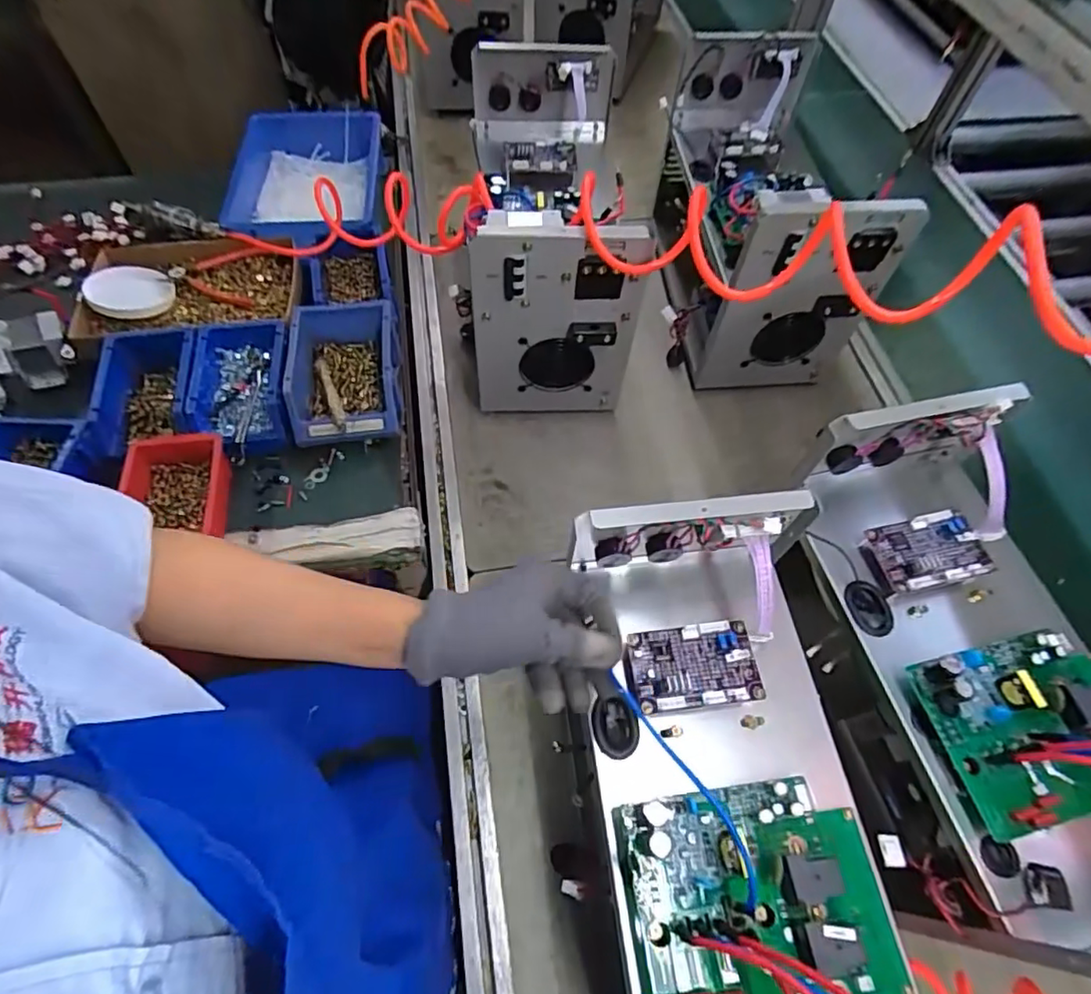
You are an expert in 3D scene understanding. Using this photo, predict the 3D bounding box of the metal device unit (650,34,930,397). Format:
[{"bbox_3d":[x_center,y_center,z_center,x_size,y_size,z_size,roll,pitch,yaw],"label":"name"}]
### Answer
[{"bbox_3d":[0.272,-0.363,0.790,0.195,0.292,0.361,-2,61,-3],"label":"metal device unit"}]

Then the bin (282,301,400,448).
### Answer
[{"bbox_3d":[-0.254,-0.153,0.743,0.132,0.074,0.182,-7,61,-6],"label":"bin"}]

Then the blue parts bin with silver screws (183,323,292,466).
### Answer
[{"bbox_3d":[-0.372,-0.126,0.728,0.112,0.069,0.177,-9,62,-7],"label":"blue parts bin with silver screws"}]

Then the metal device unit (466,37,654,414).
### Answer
[{"bbox_3d":[-0.001,-0.336,0.768,0.173,0.287,0.388,-1,61,-3],"label":"metal device unit"}]

